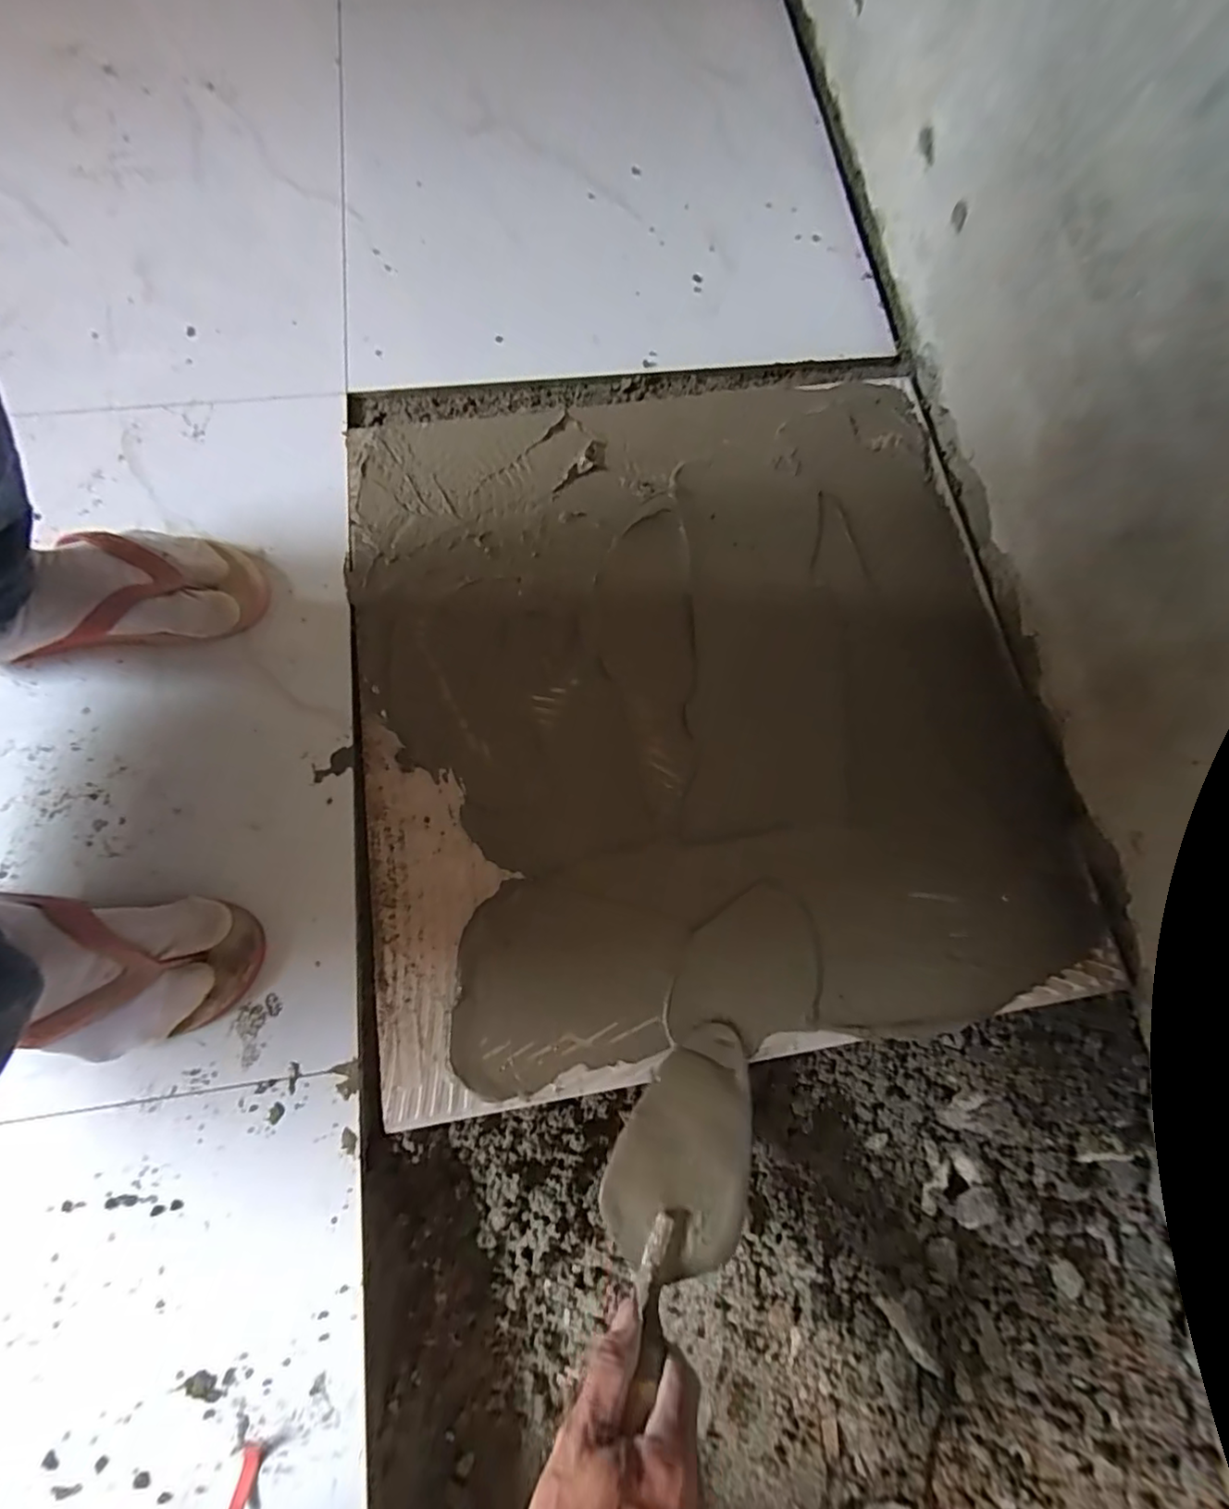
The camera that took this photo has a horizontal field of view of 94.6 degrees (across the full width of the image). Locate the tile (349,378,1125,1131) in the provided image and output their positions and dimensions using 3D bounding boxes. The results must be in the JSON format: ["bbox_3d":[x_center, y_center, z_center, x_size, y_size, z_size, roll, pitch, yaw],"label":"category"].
[{"bbox_3d":[0.065,-0.075,0.486,0.549,0.010,0.600,-9,75,-5],"label":"tile"}]

